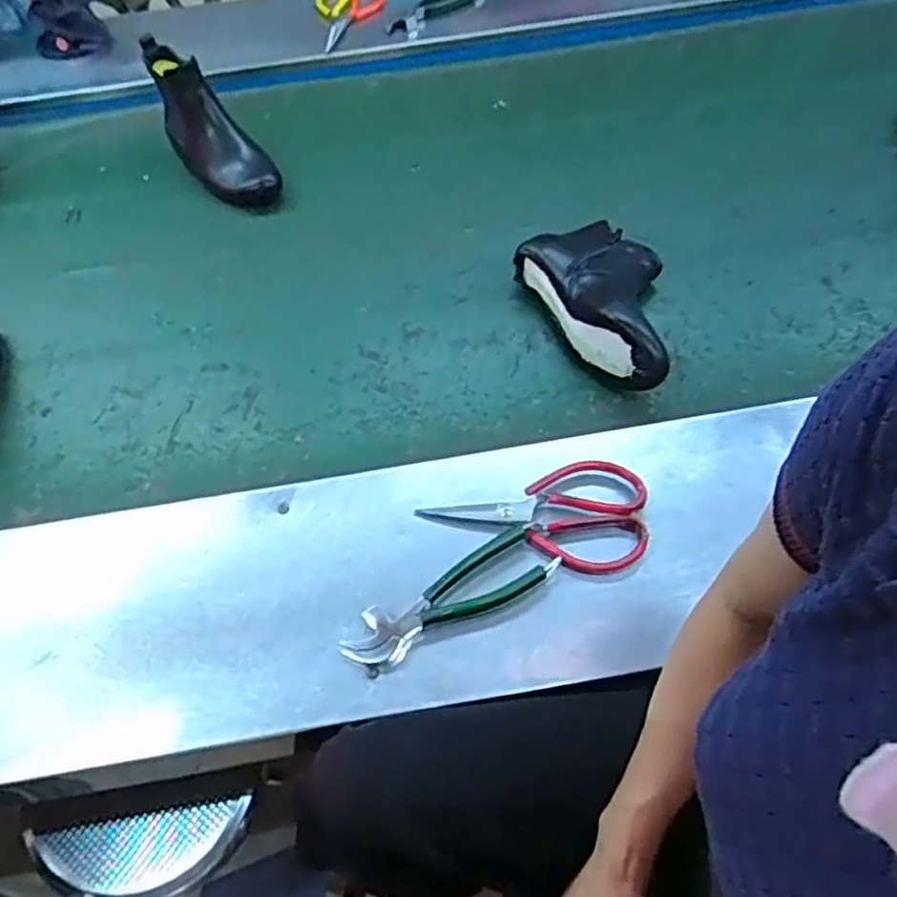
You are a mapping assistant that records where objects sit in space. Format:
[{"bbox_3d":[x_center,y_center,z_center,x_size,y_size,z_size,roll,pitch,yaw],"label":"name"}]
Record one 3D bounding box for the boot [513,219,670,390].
[{"bbox_3d":[0.186,-0.162,0.798,0.134,0.075,0.229,-21,58,-12],"label":"boot"}]

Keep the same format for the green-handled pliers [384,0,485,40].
[{"bbox_3d":[-0.013,-0.715,1.177,0.054,0.023,0.193,37,65,24],"label":"green-handled pliers"}]

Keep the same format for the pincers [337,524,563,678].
[{"bbox_3d":[0.000,0.129,0.624,0.189,0.017,0.057,-27,59,-15],"label":"pincers"}]

